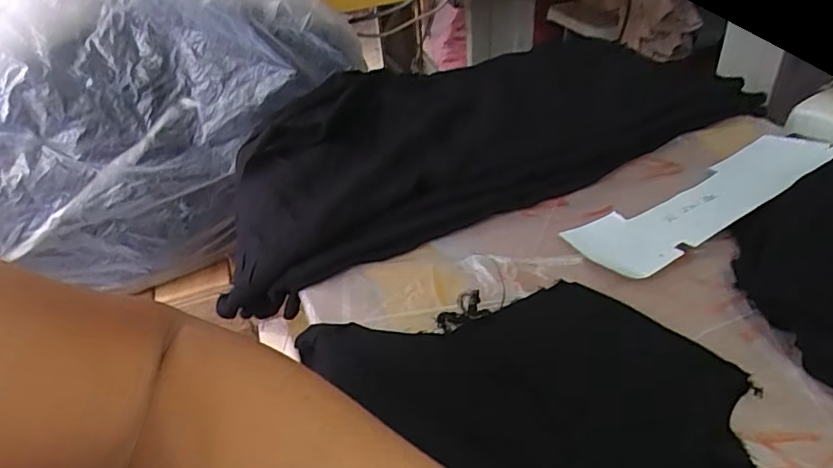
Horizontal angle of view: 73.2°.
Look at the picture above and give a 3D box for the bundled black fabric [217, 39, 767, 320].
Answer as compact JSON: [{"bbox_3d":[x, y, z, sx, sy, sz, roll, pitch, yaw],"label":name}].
[{"bbox_3d":[0.044,-0.118,0.590,0.520,0.031,0.274,-19,42,-17],"label":"bundled black fabric"}]

